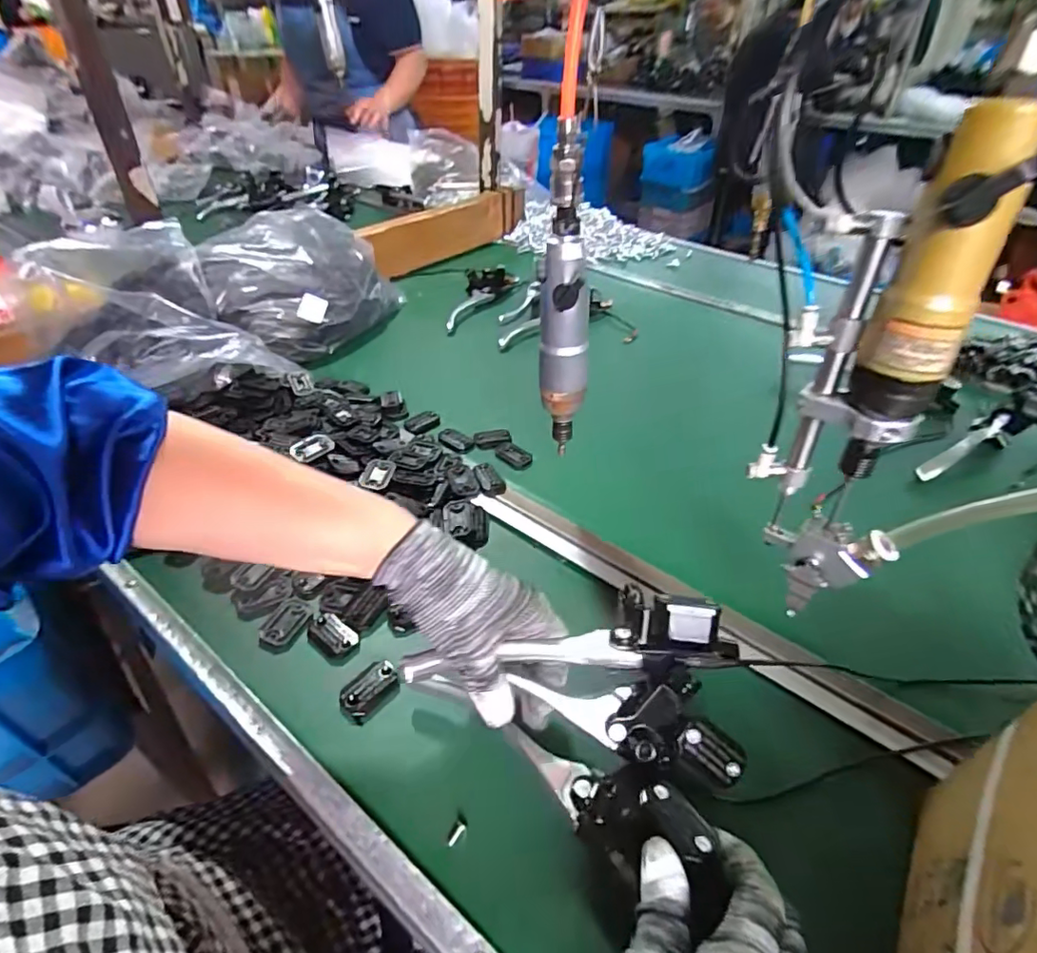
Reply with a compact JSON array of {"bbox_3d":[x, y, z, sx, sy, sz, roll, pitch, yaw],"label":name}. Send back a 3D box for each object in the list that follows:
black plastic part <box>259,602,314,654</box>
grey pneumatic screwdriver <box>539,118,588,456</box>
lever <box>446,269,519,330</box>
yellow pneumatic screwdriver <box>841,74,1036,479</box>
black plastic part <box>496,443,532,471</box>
[{"bbox_3d":[-0.184,0.117,0.437,0.030,0.006,0.046,17,43,17],"label":"black plastic part"},{"bbox_3d":[0.038,-0.130,0.432,0.038,0.238,0.038,3,41,2],"label":"grey pneumatic screwdriver"},{"bbox_3d":[-0.079,-0.306,0.918,0.062,0.028,0.219,19,44,18],"label":"lever"},{"bbox_3d":[0.194,-0.079,0.265,0.041,0.171,0.032,28,48,27],"label":"yellow pneumatic screwdriver"},{"bbox_3d":[-0.005,-0.023,0.609,0.040,0.014,0.021,31,49,29],"label":"black plastic part"}]

